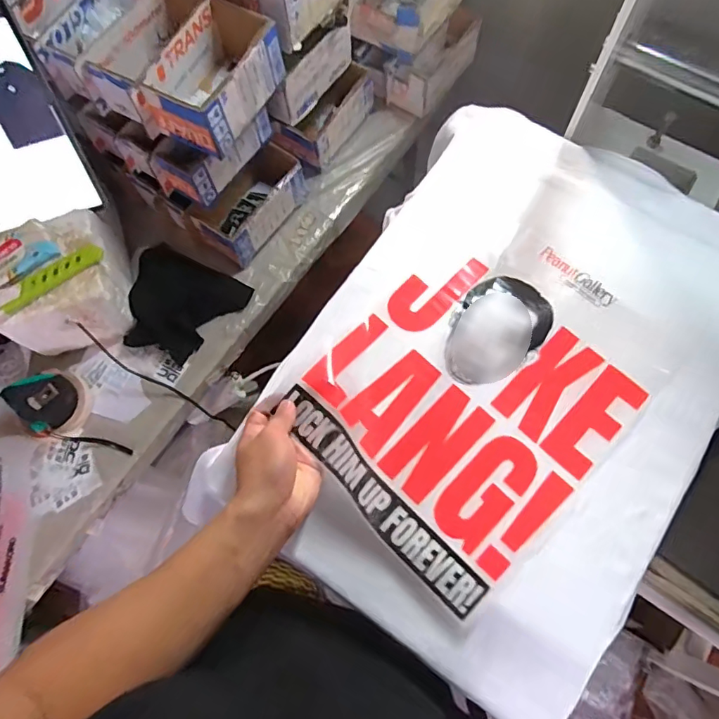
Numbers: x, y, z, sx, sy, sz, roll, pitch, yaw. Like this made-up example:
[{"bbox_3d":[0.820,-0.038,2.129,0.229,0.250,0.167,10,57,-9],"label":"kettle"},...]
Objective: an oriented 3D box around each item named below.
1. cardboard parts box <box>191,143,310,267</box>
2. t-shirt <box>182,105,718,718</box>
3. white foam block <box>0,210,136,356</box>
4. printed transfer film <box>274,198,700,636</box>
[{"bbox_3d":[-0.152,-0.238,0.721,0.092,0.059,0.180,33,75,12],"label":"cardboard parts box"},{"bbox_3d":[0.157,0.004,0.535,0.411,0.042,0.605,32,75,12],"label":"t-shirt"},{"bbox_3d":[-0.396,-0.100,0.664,0.155,0.114,0.143,-20,71,-5],"label":"white foam block"},{"bbox_3d":[0.124,0.022,0.518,0.286,0.030,0.367,41,77,14],"label":"printed transfer film"}]

